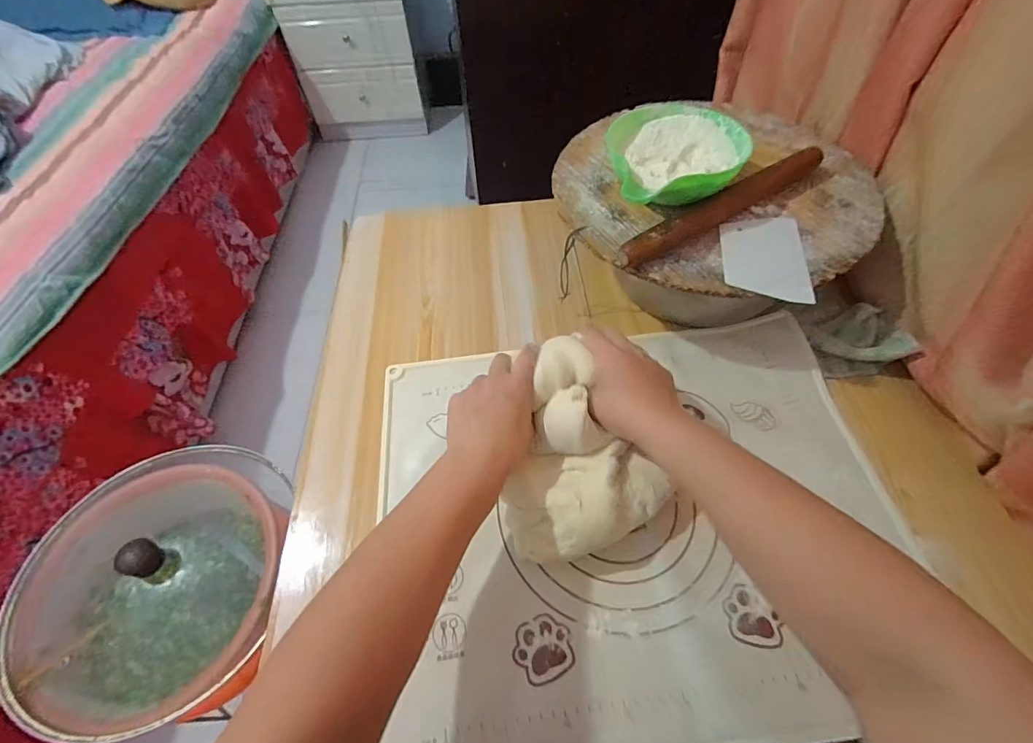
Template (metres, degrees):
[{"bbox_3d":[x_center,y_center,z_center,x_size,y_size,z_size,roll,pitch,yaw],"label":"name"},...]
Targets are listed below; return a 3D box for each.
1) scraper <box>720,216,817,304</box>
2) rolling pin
[{"bbox_3d":[0.251,-0.118,0.448,0.078,0.005,0.118,8,58,8],"label":"scraper"},{"bbox_3d":[0.222,-0.179,0.464,0.273,0.028,0.024,-31,60,-16],"label":"rolling pin"}]

